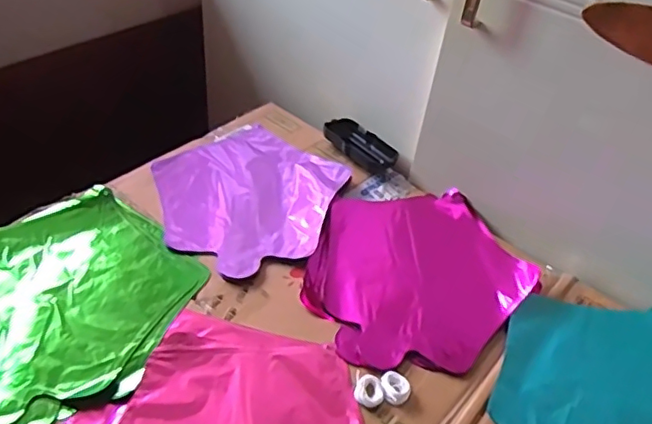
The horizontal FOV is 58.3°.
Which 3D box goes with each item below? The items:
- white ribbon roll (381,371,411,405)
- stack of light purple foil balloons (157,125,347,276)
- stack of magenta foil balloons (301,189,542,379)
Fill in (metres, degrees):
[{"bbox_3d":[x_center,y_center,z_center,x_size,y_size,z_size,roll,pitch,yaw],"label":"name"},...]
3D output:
[{"bbox_3d":[0.062,0.156,0.522,0.024,0.010,0.027,-7,46,-15],"label":"white ribbon roll"},{"bbox_3d":[-0.096,-0.027,0.697,0.223,0.022,0.229,24,46,16],"label":"stack of light purple foil balloons"},{"bbox_3d":[0.097,0.057,0.628,0.230,0.028,0.240,4,44,-4],"label":"stack of magenta foil balloons"}]

